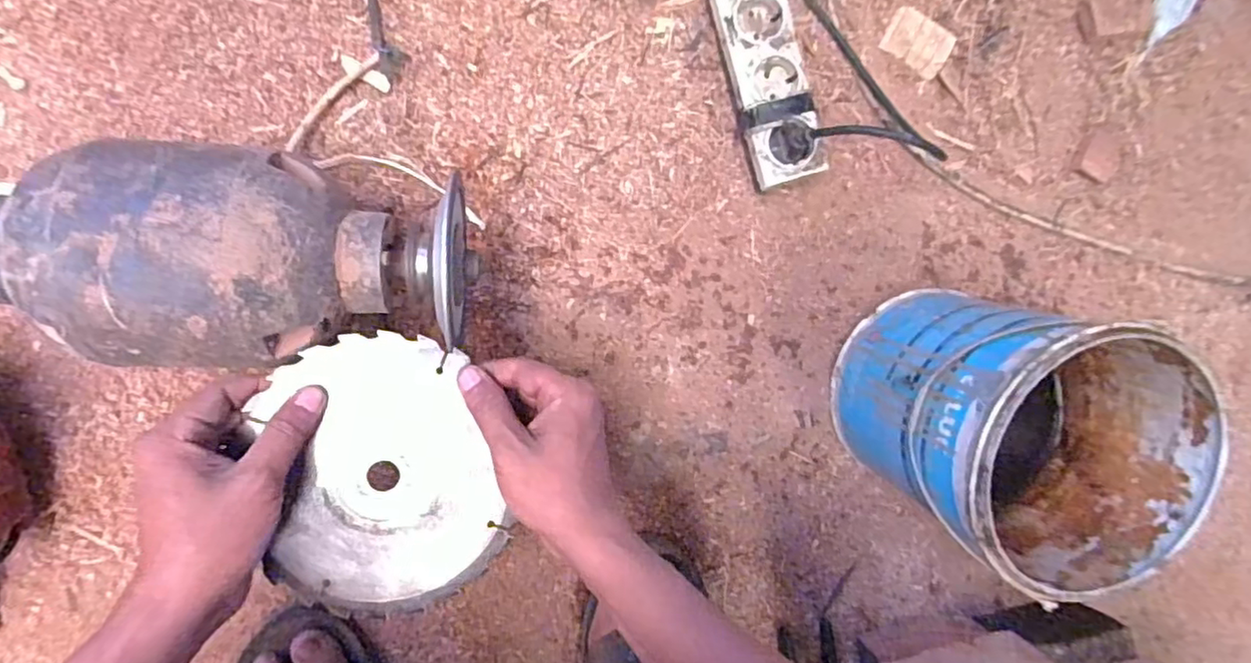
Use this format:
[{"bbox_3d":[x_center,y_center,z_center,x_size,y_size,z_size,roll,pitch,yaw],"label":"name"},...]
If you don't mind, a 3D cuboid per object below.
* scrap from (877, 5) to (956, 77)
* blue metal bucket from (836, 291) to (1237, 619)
[{"bbox_3d":[0.281,-0.277,0.597,0.062,0.008,0.049,30,85,-7],"label":"scrap"},{"bbox_3d":[0.287,0.081,0.482,0.199,0.212,0.182,27,85,-7],"label":"blue metal bucket"}]

